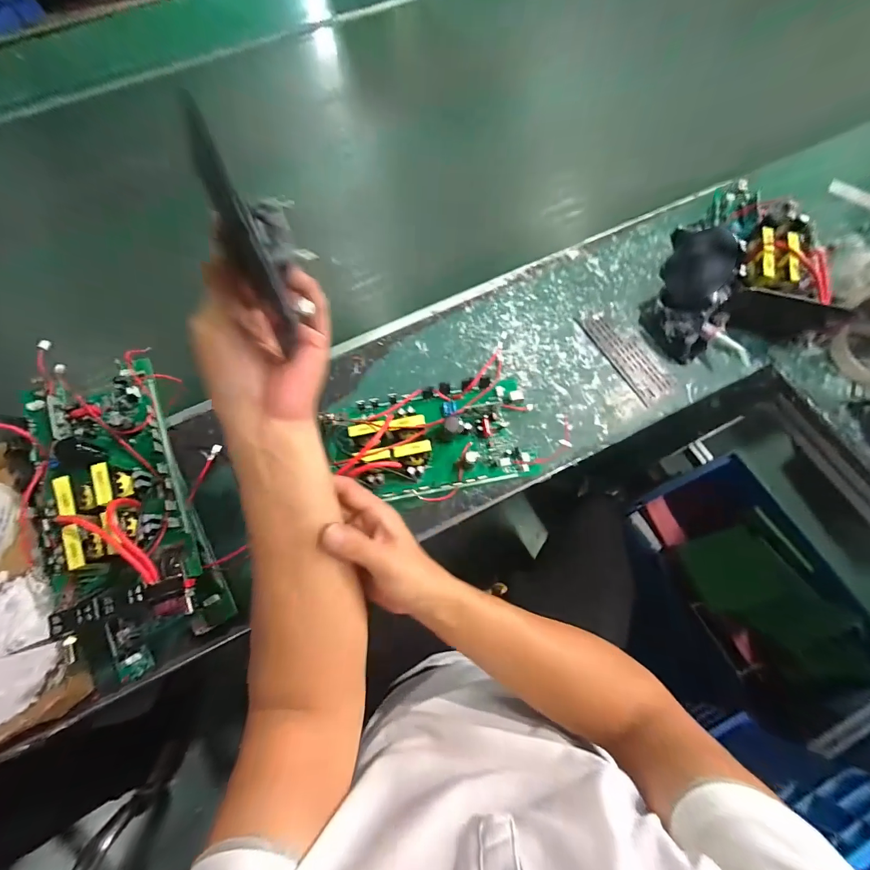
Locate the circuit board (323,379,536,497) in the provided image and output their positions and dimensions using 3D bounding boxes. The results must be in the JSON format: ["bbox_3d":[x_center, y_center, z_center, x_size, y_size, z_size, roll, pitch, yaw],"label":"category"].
[{"bbox_3d":[-0.004,-0.003,0.431,0.250,0.059,0.136,-10,70,-2],"label":"circuit board"}]

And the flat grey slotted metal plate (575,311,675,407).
[{"bbox_3d":[0.251,-0.108,0.495,0.046,0.005,0.148,-32,73,-10],"label":"flat grey slotted metal plate"}]

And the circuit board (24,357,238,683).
[{"bbox_3d":[-0.335,0.077,0.372,0.130,0.094,0.330,-21,84,-6],"label":"circuit board"}]

